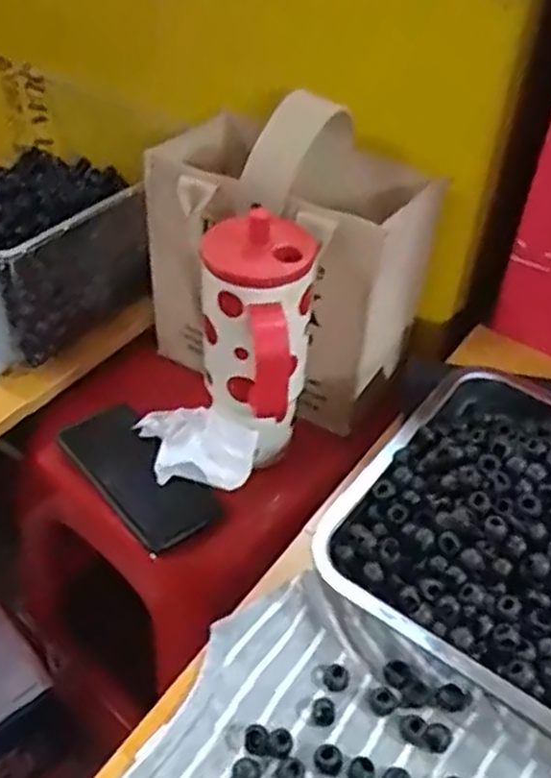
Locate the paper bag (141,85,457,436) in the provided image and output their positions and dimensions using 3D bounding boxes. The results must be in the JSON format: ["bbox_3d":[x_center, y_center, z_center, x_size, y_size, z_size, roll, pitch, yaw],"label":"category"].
[{"bbox_3d":[0.016,-0.137,0.710,0.235,0.249,0.161,24,48,21],"label":"paper bag"}]

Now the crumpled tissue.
[{"bbox_3d":[-0.072,0.048,0.676,0.081,0.050,0.103,-22,49,-23],"label":"crumpled tissue"}]

